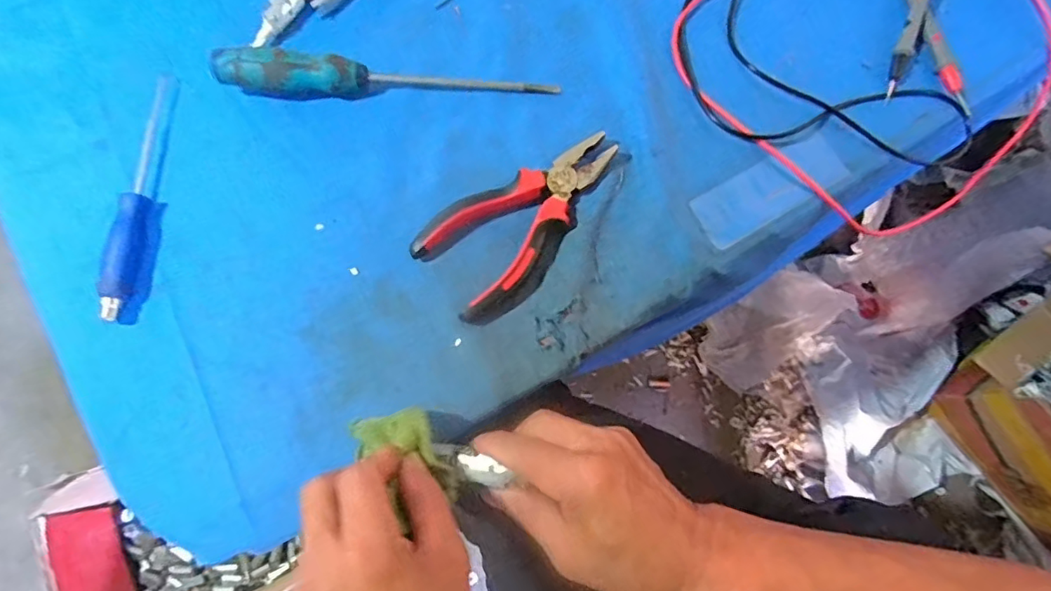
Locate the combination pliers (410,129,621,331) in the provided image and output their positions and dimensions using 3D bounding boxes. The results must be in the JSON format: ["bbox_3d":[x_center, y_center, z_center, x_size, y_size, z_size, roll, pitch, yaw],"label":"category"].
[{"bbox_3d":[0.002,-0.052,0.383,0.149,0.018,0.078,-37,77,-7],"label":"combination pliers"}]

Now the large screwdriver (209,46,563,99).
[{"bbox_3d":[-0.102,-0.160,0.404,0.244,0.034,0.028,2,76,2],"label":"large screwdriver"}]

